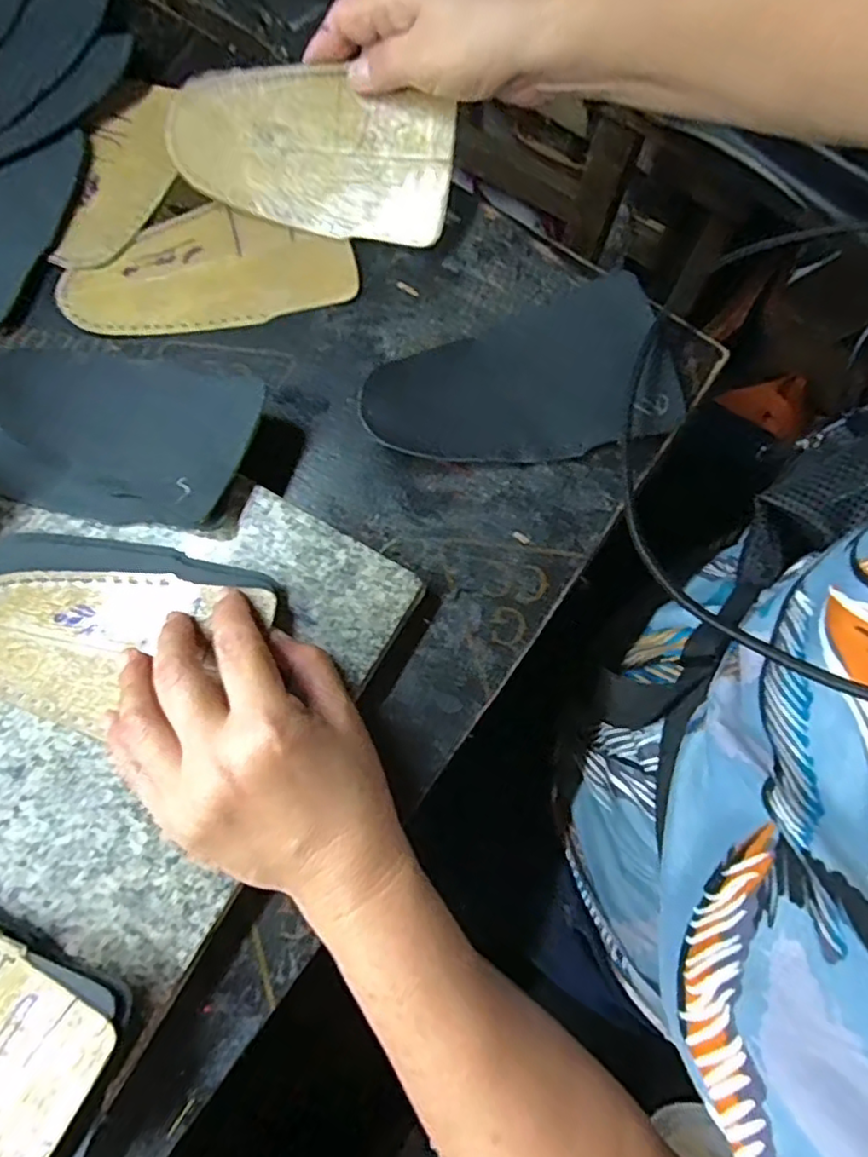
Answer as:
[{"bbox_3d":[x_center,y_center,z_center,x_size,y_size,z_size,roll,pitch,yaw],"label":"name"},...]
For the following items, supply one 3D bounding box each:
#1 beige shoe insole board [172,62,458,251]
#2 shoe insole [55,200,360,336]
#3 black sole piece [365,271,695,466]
[{"bbox_3d":[-0.067,-0.240,0.366,0.155,0.011,0.077,17,107,1],"label":"beige shoe insole board"},{"bbox_3d":[-0.131,-0.180,0.379,0.163,0.005,0.078,-12,77,-2],"label":"shoe insole"},{"bbox_3d":[0.045,-0.103,0.354,0.163,0.026,0.088,-16,77,-3],"label":"black sole piece"}]

